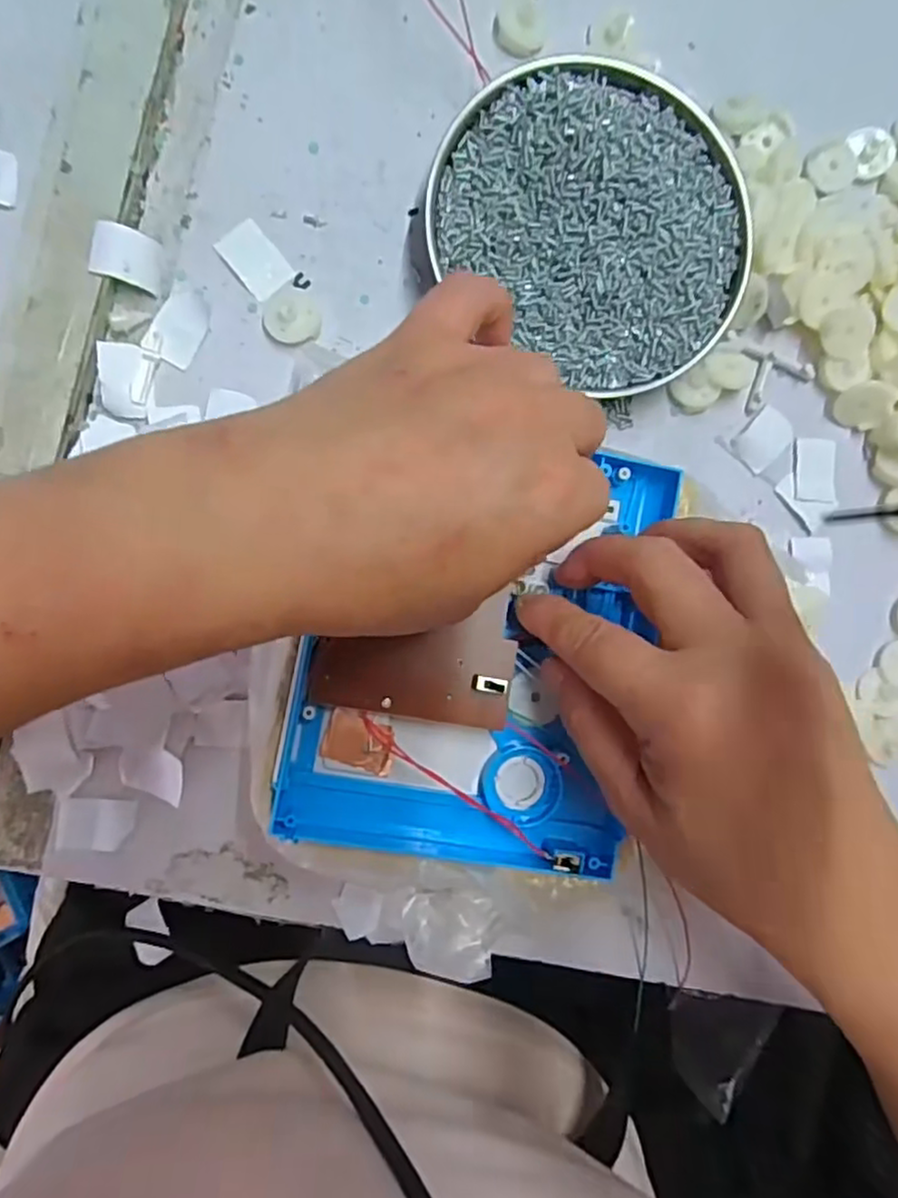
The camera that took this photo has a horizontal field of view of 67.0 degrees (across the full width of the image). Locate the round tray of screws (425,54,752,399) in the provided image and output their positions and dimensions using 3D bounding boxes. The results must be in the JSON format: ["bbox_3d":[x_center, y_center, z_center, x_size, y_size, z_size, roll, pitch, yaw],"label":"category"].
[{"bbox_3d":[0.063,-0.159,0.284,0.132,0.022,0.120,0,91,-7],"label":"round tray of screws"}]

